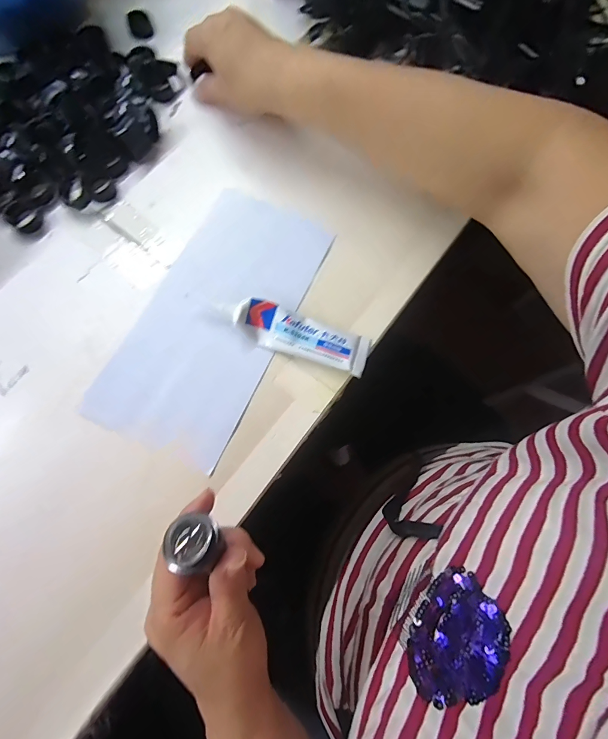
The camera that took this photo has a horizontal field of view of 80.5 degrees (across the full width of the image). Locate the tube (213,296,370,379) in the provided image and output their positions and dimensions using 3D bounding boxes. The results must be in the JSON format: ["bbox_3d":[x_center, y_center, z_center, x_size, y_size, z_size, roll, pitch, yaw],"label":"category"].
[{"bbox_3d":[-0.007,-0.029,0.291,0.121,0.020,0.033,18,73,3],"label":"tube"}]

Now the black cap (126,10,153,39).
[{"bbox_3d":[-0.180,-0.379,0.394,0.023,0.010,0.026,-21,75,-9],"label":"black cap"}]

